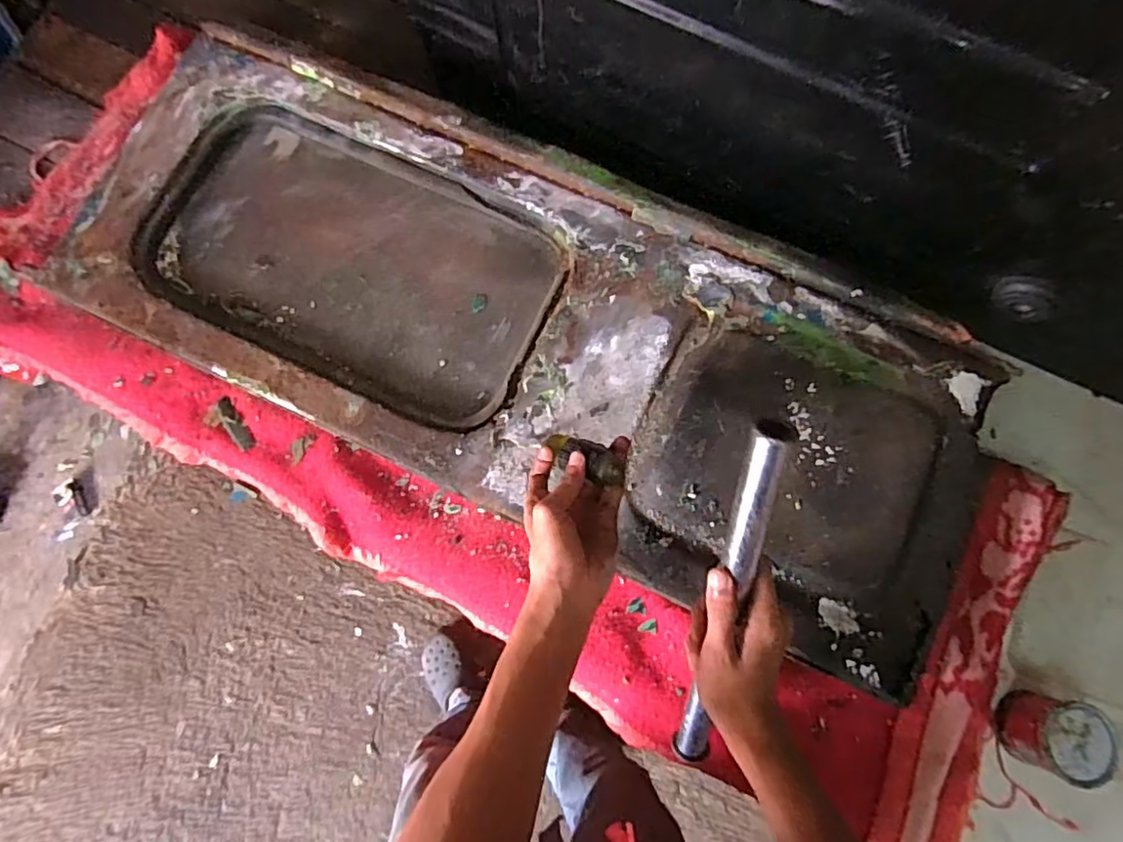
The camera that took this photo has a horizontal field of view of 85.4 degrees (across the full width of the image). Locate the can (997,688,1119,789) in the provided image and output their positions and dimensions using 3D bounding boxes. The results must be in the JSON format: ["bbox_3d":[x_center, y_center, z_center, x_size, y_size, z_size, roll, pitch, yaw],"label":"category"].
[{"bbox_3d":[0.484,0.309,0.598,0.065,0.072,0.072,12,75,1],"label":"can"}]

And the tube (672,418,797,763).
[{"bbox_3d":[0.120,0.145,0.452,0.024,0.334,0.024,2,31,-1],"label":"tube"}]

